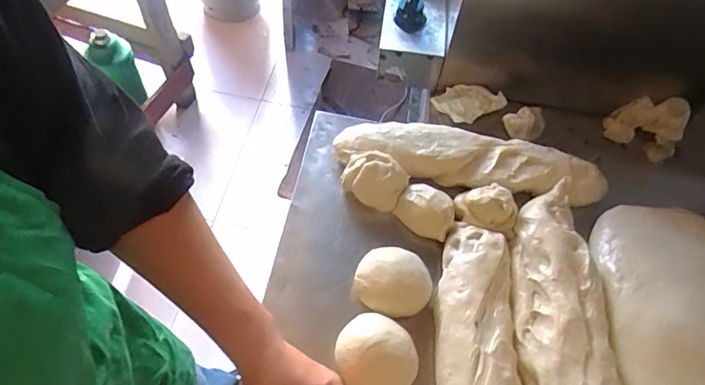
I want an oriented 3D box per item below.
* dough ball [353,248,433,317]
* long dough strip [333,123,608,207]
[{"bbox_3d":[0.042,0.097,0.537,0.077,0.049,0.072,2,57,-3],"label":"dough ball"},{"bbox_3d":[0.150,-0.045,0.640,0.341,0.038,0.081,10,57,2],"label":"long dough strip"}]

